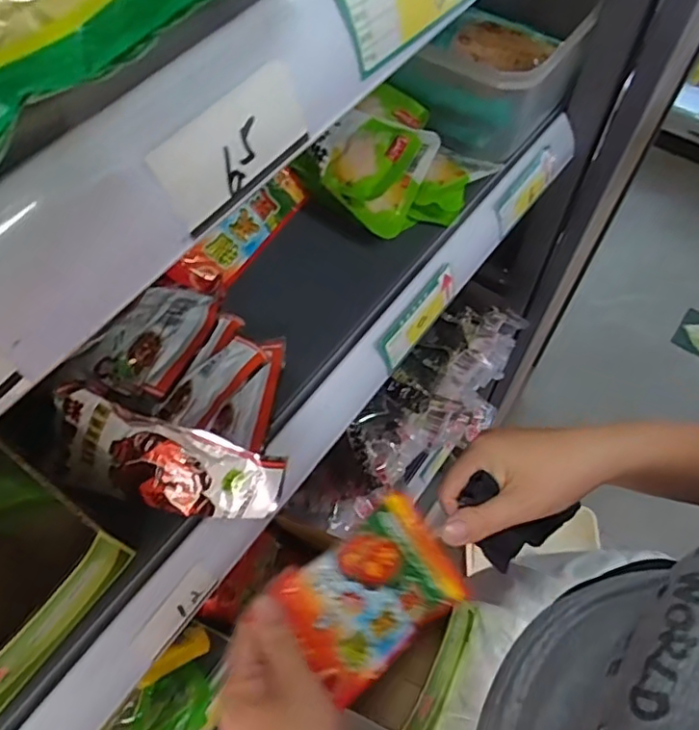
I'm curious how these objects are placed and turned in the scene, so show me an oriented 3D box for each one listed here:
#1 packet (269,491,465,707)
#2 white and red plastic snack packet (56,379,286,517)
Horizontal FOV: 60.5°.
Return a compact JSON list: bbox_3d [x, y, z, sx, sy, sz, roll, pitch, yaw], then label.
[{"bbox_3d":[0.017,0.156,0.414,0.115,0.015,0.091,-31,93,-24],"label":"packet"},{"bbox_3d":[-0.105,0.057,0.347,0.129,0.064,0.023,20,22,-5],"label":"white and red plastic snack packet"}]

